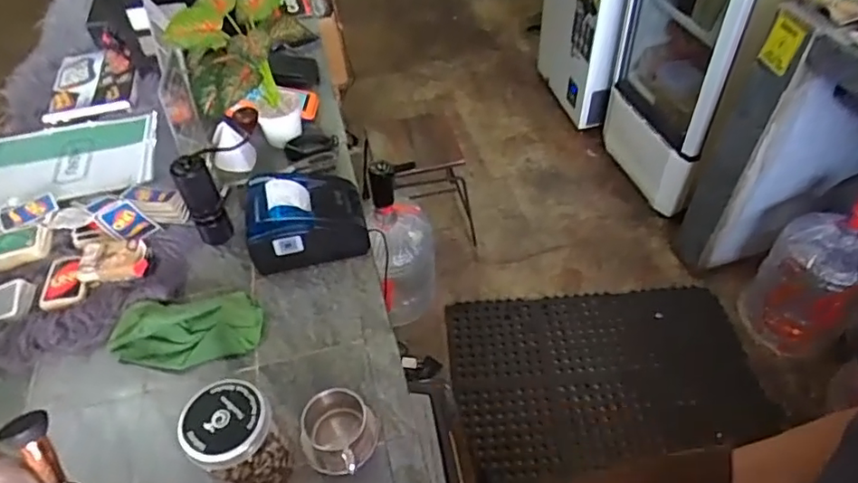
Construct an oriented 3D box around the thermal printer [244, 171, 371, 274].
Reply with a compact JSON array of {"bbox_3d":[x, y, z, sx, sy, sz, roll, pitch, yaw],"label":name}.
[{"bbox_3d":[-0.190,-0.043,0.855,0.173,0.105,0.122,-13,50,-8],"label":"thermal printer"}]

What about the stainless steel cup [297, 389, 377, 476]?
[{"bbox_3d":[-0.106,0.222,0.658,0.083,0.056,0.091,-2,49,2],"label":"stainless steel cup"}]

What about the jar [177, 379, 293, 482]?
[{"bbox_3d":[-0.208,0.223,0.613,0.085,0.130,0.084,-2,49,2],"label":"jar"}]

